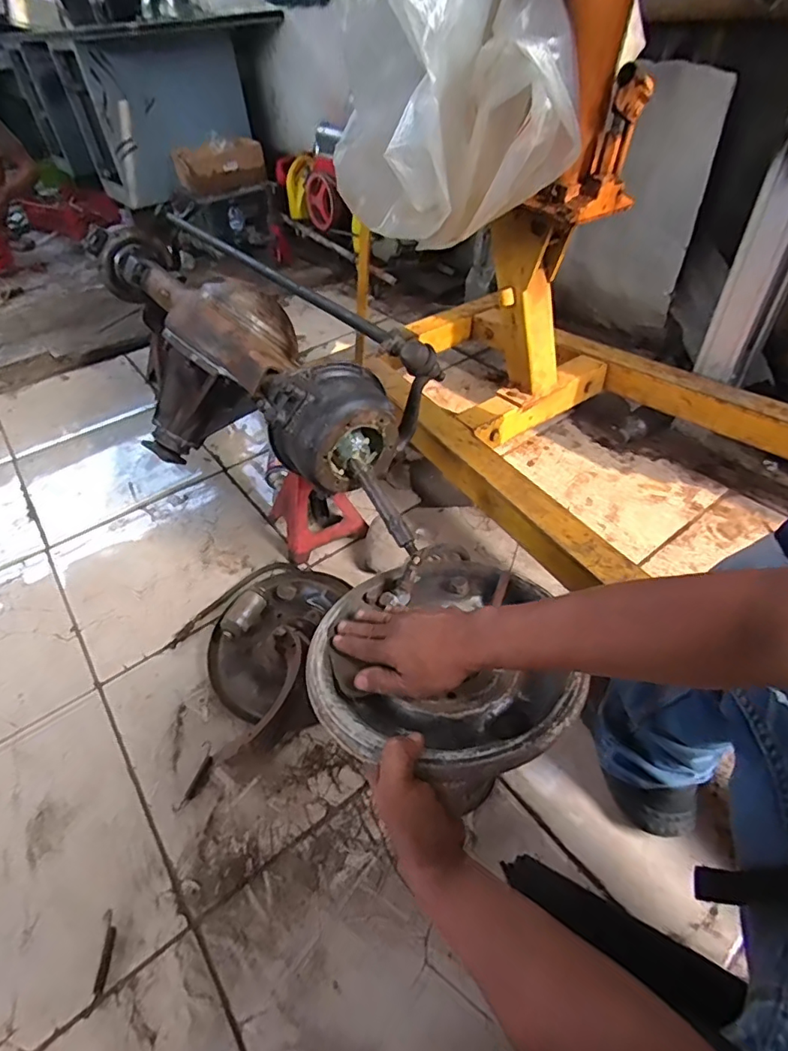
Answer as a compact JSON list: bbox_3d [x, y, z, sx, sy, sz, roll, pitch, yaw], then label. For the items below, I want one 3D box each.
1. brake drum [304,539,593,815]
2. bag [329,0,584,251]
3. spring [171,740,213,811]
[{"bbox_3d":[0.049,0.125,0.532,0.265,0.059,0.260,-1,46,1],"label":"brake drum"},{"bbox_3d":[0.076,-0.592,0.696,0.314,0.370,0.220,-4,44,1],"label":"bag"},{"bbox_3d":[-0.289,0.366,0.770,0.028,0.016,0.097,10,47,12],"label":"spring"}]

